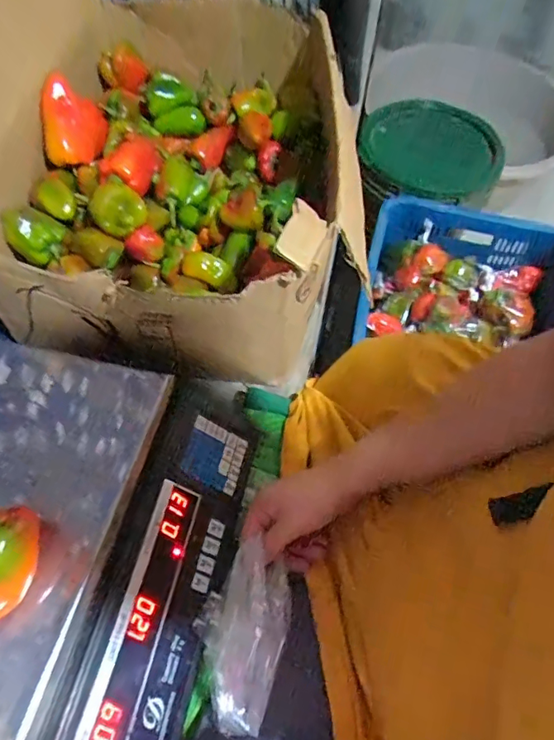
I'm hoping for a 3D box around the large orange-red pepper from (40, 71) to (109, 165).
[{"bbox_3d":[-0.259,-0.311,0.624,0.056,0.086,0.073,14,60,7],"label":"large orange-red pepper"}]

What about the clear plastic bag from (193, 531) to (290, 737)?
[{"bbox_3d":[-0.028,0.209,0.406,0.071,0.027,0.140,4,40,1],"label":"clear plastic bag"}]

